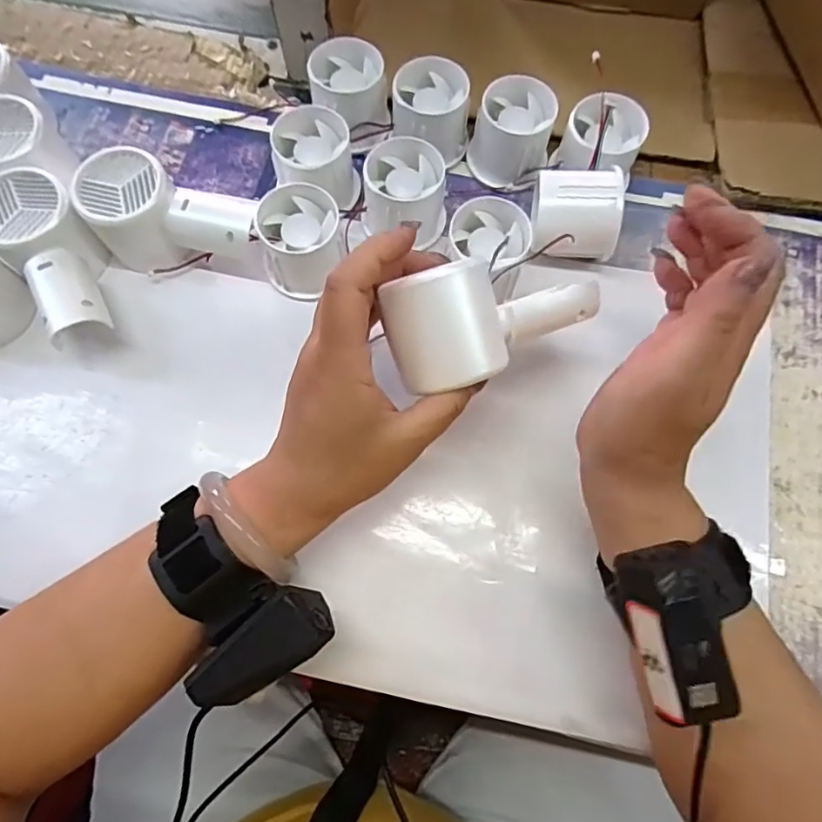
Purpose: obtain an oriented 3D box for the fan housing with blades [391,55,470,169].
[{"bbox_3d":[0.014,-0.207,0.386,0.053,0.050,0.056,0,72,-1],"label":"fan housing with blades"}]

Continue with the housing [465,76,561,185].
[{"bbox_3d":[0.071,-0.192,0.386,0.052,0.055,0.058,17,72,4],"label":"housing"}]

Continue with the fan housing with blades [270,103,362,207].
[{"bbox_3d":[-0.063,-0.168,0.369,0.054,0.040,0.059,11,72,2],"label":"fan housing with blades"}]

